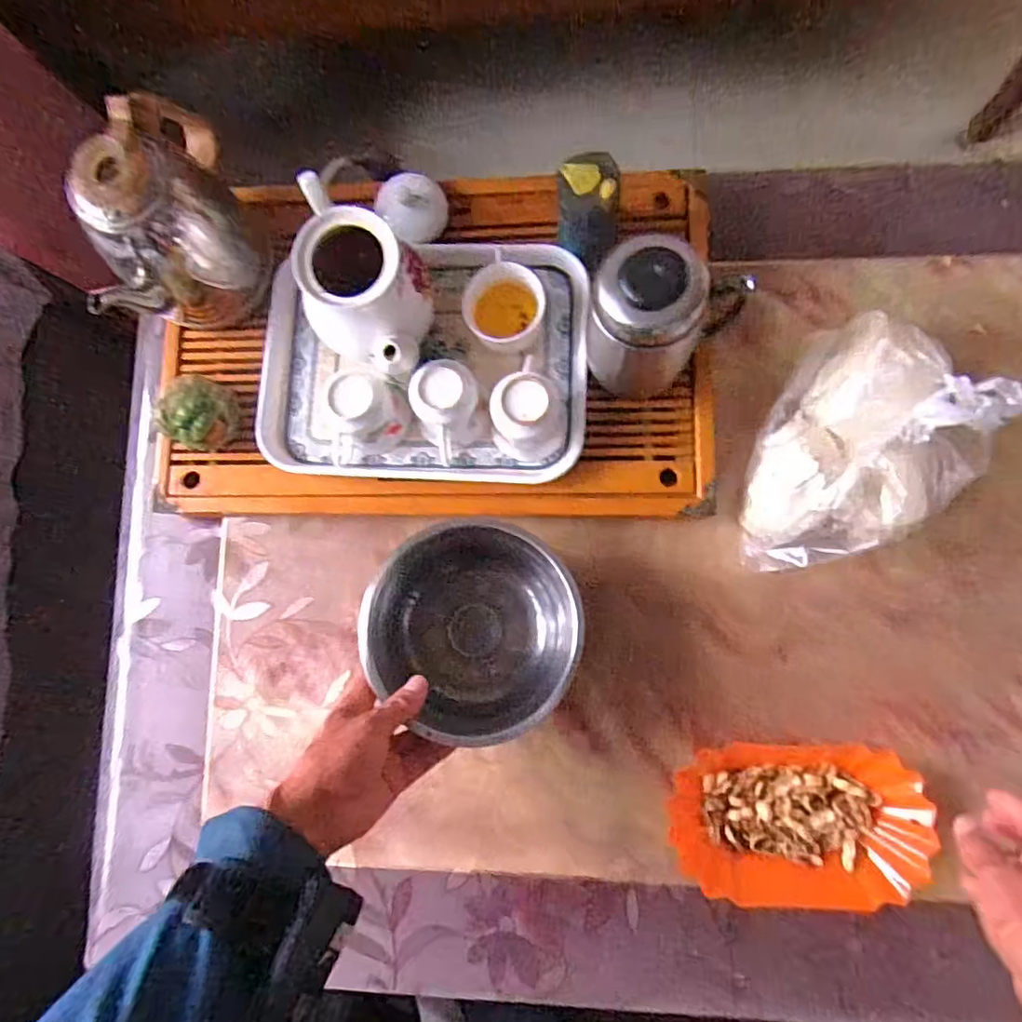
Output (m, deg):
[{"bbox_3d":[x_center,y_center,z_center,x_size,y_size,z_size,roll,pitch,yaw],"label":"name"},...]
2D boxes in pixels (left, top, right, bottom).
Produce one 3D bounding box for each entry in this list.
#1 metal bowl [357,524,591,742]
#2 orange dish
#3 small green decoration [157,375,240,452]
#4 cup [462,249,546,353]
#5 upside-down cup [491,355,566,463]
[{"bbox_3d":[-0.031,0.102,0.534,0.184,0.074,0.176,-1,83,6],"label":"metal bowl"},{"bbox_3d":[0.253,0.277,0.531,0.211,0.035,0.129,-2,83,6],"label":"orange dish"},{"bbox_3d":[-0.306,-0.093,0.580,0.063,0.052,0.067,-3,83,4],"label":"small green decoration"},{"bbox_3d":[-0.005,-0.189,0.556,0.066,0.056,0.070,-1,83,5],"label":"cup"},{"bbox_3d":[0.018,-0.091,0.537,0.067,0.069,0.082,20,85,7],"label":"upside-down cup"}]

